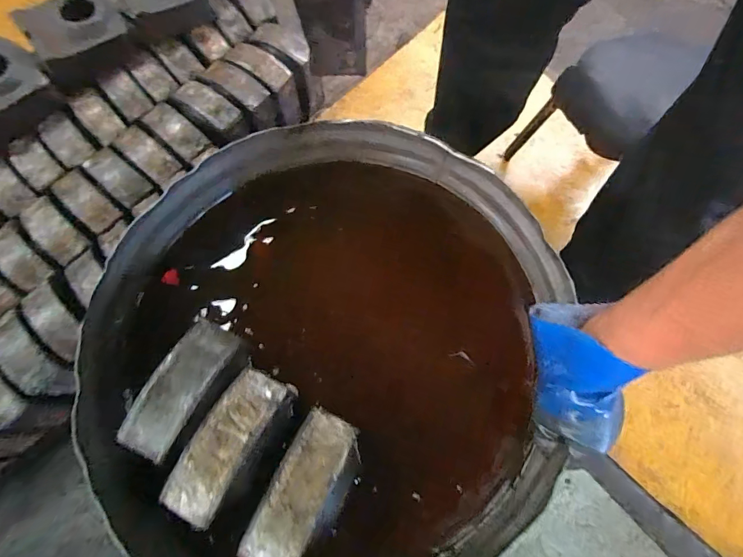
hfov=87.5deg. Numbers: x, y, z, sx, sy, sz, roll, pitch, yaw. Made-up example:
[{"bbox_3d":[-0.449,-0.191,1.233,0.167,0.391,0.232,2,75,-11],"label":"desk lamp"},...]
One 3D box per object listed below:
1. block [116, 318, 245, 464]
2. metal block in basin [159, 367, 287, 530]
[{"bbox_3d":[-0.214,0.121,0.432,0.061,0.028,0.150,27,75,8],"label":"block"},{"bbox_3d":[-0.159,0.177,0.417,0.059,0.026,0.157,26,75,8],"label":"metal block in basin"}]

